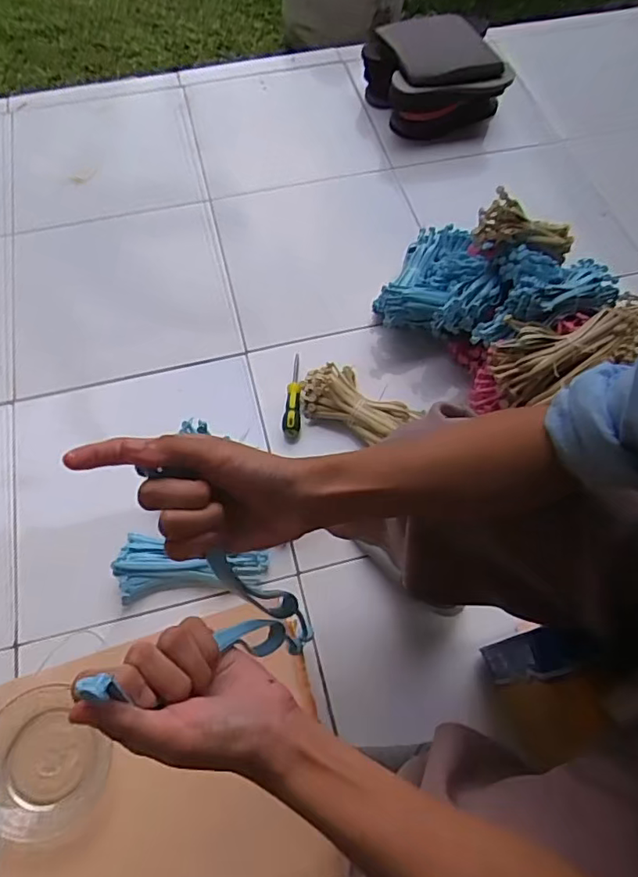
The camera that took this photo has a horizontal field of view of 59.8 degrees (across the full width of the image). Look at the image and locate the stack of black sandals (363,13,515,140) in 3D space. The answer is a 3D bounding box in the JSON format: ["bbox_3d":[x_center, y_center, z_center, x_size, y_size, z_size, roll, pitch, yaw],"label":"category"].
[{"bbox_3d":[0.260,-0.795,1.217,0.288,0.144,0.213,-13,65,-7],"label":"stack of black sandals"}]

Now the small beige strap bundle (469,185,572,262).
[{"bbox_3d":[0.329,-0.329,0.880,0.183,0.083,0.073,5,58,-26],"label":"small beige strap bundle"}]

